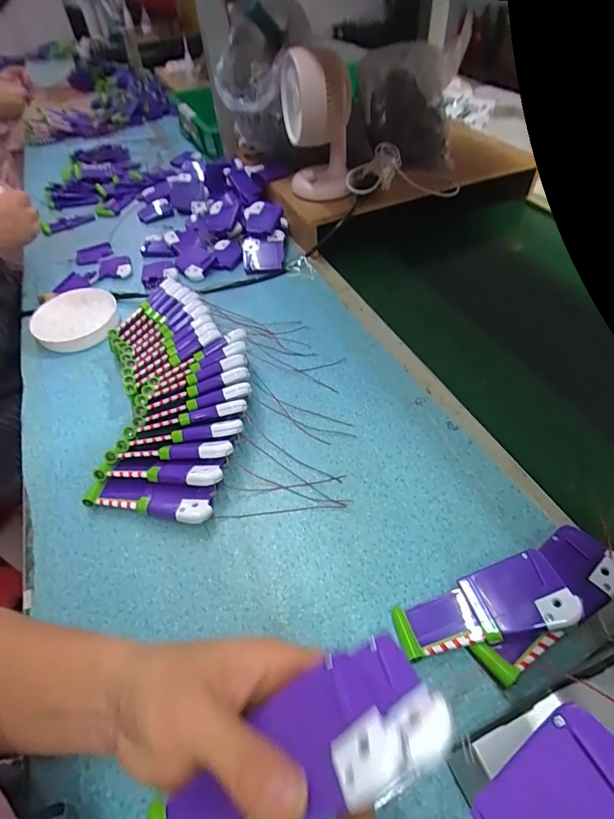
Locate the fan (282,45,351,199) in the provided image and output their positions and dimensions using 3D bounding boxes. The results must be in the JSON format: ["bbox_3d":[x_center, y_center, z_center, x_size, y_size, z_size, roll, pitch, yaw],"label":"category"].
[{"bbox_3d":[0.015,-0.417,0.643,0.097,0.197,0.101,-3,48,0],"label":"fan"}]

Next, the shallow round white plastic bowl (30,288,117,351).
[{"bbox_3d":[-0.306,-0.118,0.579,0.101,0.035,0.104,-3,49,4],"label":"shallow round white plastic bowl"}]

